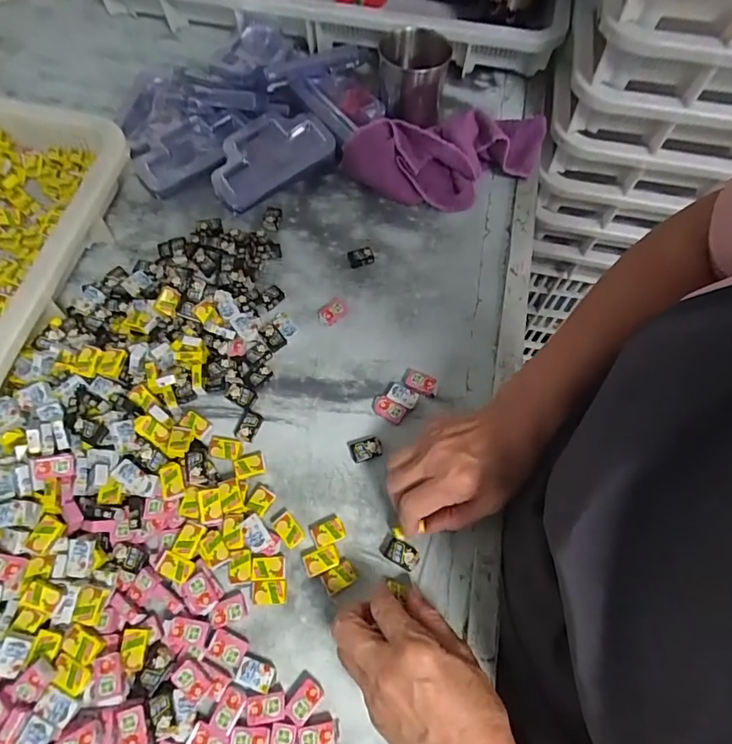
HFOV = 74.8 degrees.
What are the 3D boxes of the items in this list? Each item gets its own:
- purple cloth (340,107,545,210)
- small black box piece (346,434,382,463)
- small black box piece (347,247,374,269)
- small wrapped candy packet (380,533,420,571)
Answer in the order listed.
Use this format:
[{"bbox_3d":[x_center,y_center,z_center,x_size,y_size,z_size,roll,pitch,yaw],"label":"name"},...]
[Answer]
[{"bbox_3d":[0.094,-0.244,0.548,0.235,0.050,0.108,-8,66,-6],"label":"purple cloth"},{"bbox_3d":[-0.001,0.066,0.419,0.027,0.008,0.022,-14,67,-8],"label":"small black box piece"},{"bbox_3d":[-0.005,-0.122,0.510,0.026,0.011,0.019,-14,67,-8],"label":"small black box piece"},{"bbox_3d":[0.026,0.146,0.386,0.032,0.010,0.017,32,68,12],"label":"small wrapped candy packet"}]

